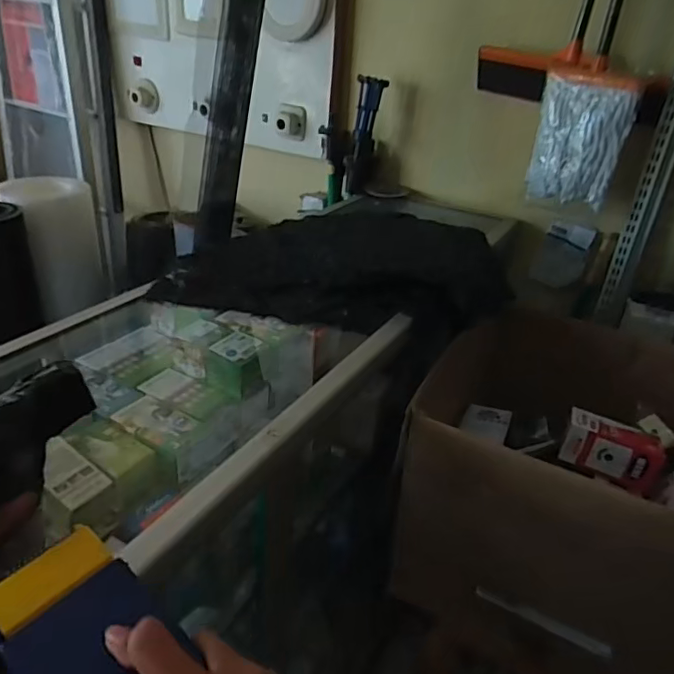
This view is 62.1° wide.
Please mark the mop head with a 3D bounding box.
[{"bbox_3d":[0.533,-0.438,1.230,0.188,0.284,0.042,21,32,28],"label":"mop head"}]

